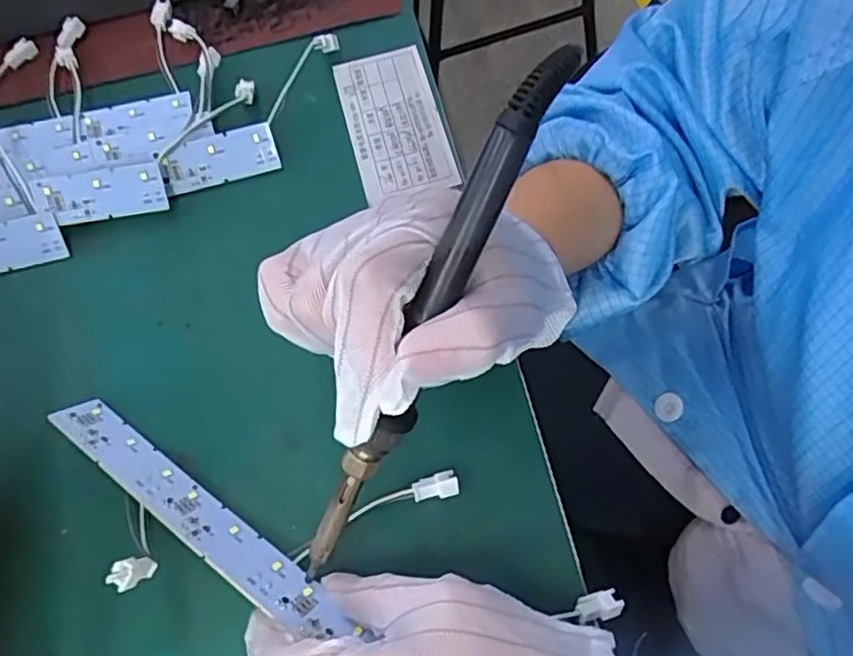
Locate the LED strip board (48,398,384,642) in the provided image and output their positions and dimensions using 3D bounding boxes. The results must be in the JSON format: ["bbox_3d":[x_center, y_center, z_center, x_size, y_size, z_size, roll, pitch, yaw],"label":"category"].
[{"bbox_3d":[-0.095,0.076,0.269,0.160,0.005,0.024,32,30,20],"label":"LED strip board"}]

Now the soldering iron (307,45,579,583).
[{"bbox_3d":[-0.001,0.005,0.221,0.015,0.016,0.200,29,109,15],"label":"soldering iron"}]

